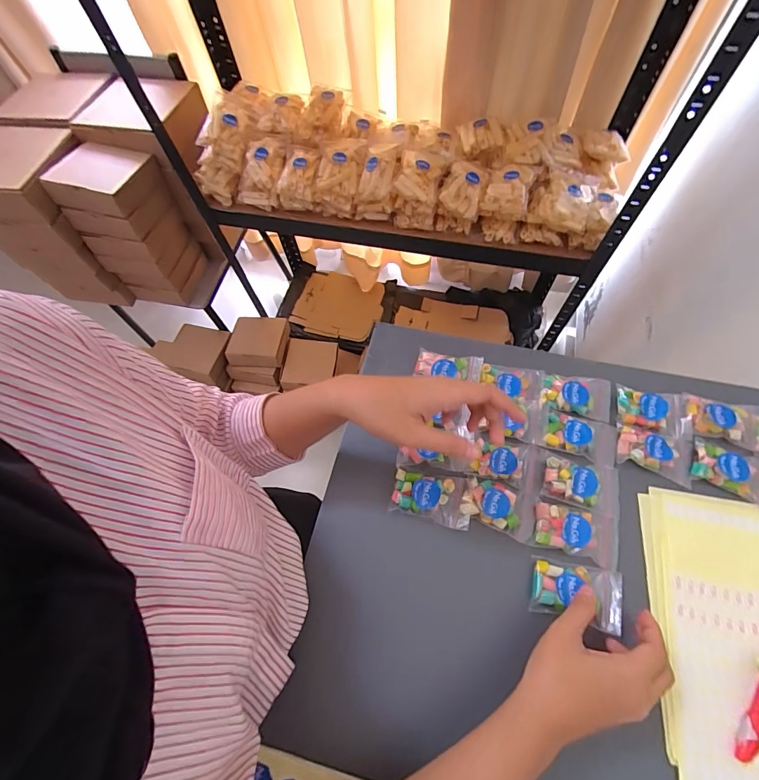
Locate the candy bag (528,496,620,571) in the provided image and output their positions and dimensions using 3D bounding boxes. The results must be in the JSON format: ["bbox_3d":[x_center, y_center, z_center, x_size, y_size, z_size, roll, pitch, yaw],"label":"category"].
[{"bbox_3d":[0.187,0.133,0.366,0.078,0.011,0.048,15,68,9],"label":"candy bag"}]

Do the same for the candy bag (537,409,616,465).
[{"bbox_3d":[0.209,0.045,0.406,0.076,0.010,0.046,17,68,10],"label":"candy bag"}]

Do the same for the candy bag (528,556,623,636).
[{"bbox_3d":[0.177,0.182,0.350,0.078,0.007,0.047,11,67,7],"label":"candy bag"}]

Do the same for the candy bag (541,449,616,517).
[{"bbox_3d":[0.201,0.092,0.385,0.075,0.011,0.050,16,68,9],"label":"candy bag"}]

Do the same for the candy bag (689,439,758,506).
[{"bbox_3d":[0.347,0.077,0.383,0.065,0.012,0.048,21,68,11],"label":"candy bag"}]

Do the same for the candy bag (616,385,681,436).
[{"bbox_3d":[0.287,0.020,0.412,0.062,0.011,0.044,10,67,7],"label":"candy bag"}]

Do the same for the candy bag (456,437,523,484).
[{"bbox_3d":[0.115,0.070,0.401,0.066,0.008,0.042,8,67,6],"label":"candy bag"}]

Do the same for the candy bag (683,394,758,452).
[{"bbox_3d":[0.359,0.033,0.402,0.074,0.009,0.049,7,66,6],"label":"candy bag"}]

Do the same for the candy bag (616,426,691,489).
[{"bbox_3d":[0.281,0.063,0.394,0.070,0.015,0.046,16,68,9],"label":"candy bag"}]

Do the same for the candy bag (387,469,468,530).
[{"bbox_3d":[0.051,0.109,0.395,0.077,0.017,0.046,11,67,7],"label":"candy bag"}]

